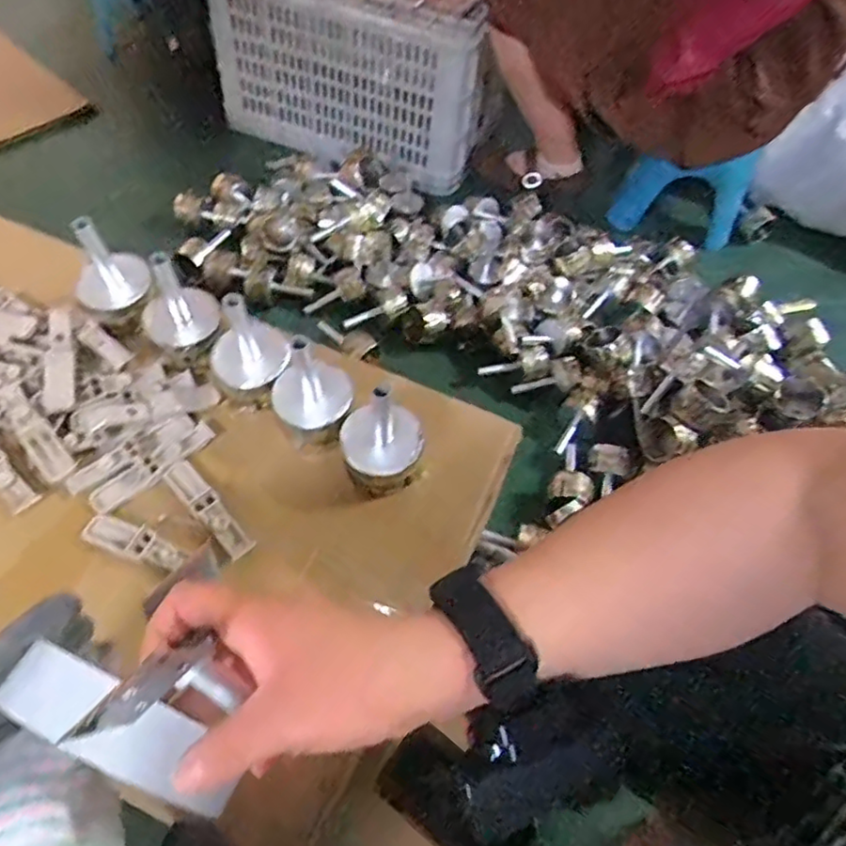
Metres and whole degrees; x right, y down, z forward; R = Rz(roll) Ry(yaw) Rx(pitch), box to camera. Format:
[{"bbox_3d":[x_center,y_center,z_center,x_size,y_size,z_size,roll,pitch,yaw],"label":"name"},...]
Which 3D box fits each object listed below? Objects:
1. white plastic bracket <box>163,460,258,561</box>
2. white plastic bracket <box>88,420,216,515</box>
[{"bbox_3d":[-0.160,0.062,0.459,0.021,0.010,0.096,-37,66,-25],"label":"white plastic bracket"},{"bbox_3d":[-0.209,0.032,0.480,0.099,0.012,0.025,-38,67,-25],"label":"white plastic bracket"}]

